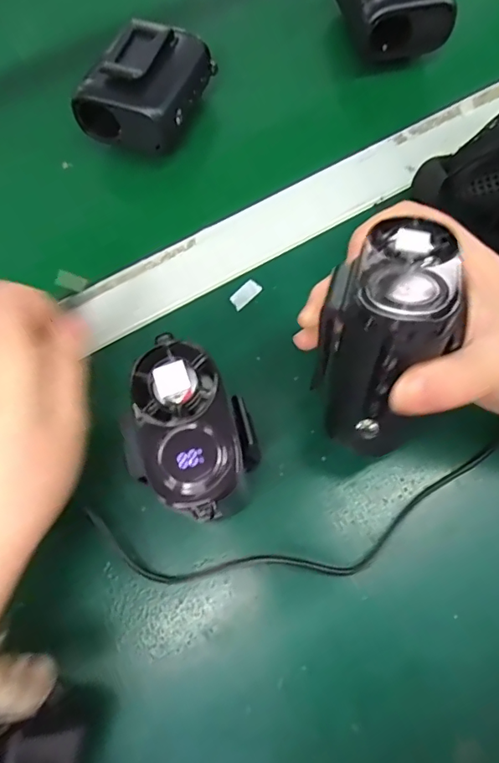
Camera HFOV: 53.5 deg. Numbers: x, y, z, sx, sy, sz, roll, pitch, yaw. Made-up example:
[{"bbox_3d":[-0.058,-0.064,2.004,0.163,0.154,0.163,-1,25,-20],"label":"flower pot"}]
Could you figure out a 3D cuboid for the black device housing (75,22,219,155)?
[{"bbox_3d":[-0.069,-0.197,0.323,0.065,0.040,0.084,19,71,9],"label":"black device housing"}]

